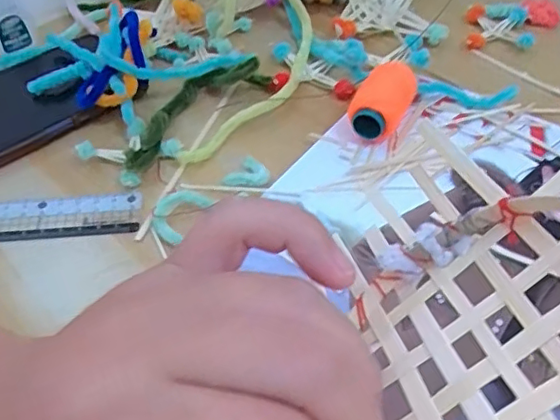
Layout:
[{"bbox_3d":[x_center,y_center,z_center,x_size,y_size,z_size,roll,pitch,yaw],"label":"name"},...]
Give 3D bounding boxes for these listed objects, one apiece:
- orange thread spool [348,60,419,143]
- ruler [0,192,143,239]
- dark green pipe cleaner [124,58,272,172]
[{"bbox_3d":[0.061,-0.063,0.351,0.030,0.029,0.051,18,53,17],"label":"orange thread spool"},{"bbox_3d":[-0.157,0.006,0.322,0.156,0.005,0.025,-4,53,-5],"label":"ruler"},{"bbox_3d":[-0.060,-0.066,0.366,0.039,0.021,0.113,35,59,28],"label":"dark green pipe cleaner"}]

